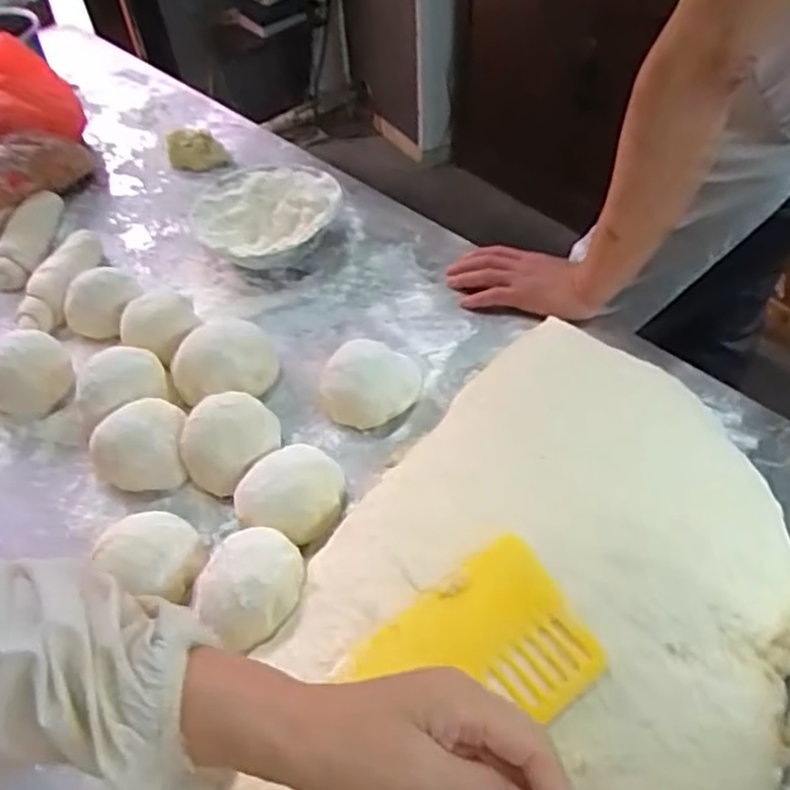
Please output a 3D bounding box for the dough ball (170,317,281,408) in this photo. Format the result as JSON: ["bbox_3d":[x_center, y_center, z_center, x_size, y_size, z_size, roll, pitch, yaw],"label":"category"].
[{"bbox_3d":[-0.181,-0.040,0.737,0.105,0.055,0.092,-15,50,-9],"label":"dough ball"}]

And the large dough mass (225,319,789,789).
[{"bbox_3d":[0.105,0.177,0.519,0.344,0.068,0.602,15,52,16],"label":"large dough mass"}]

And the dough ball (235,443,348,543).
[{"bbox_3d":[-0.094,0.089,0.631,0.090,0.054,0.080,-35,56,-24],"label":"dough ball"}]

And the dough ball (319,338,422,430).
[{"bbox_3d":[-0.023,-0.018,0.717,0.085,0.055,0.095,16,52,17],"label":"dough ball"}]

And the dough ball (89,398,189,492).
[{"bbox_3d":[-0.237,0.051,0.664,0.089,0.067,0.069,-27,53,-18],"label":"dough ball"}]

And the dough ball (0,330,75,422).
[{"bbox_3d":[-0.382,-0.021,0.736,0.087,0.064,0.076,-36,56,-24],"label":"dough ball"}]

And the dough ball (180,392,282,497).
[{"bbox_3d":[-0.156,0.045,0.674,0.090,0.054,0.078,-19,51,-12],"label":"dough ball"}]

